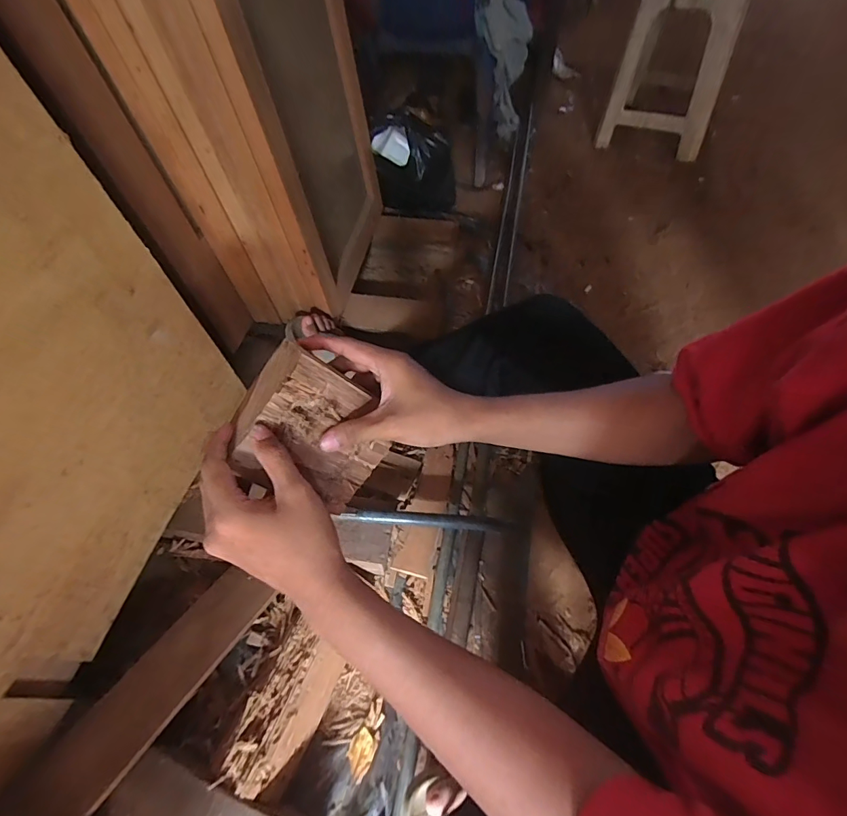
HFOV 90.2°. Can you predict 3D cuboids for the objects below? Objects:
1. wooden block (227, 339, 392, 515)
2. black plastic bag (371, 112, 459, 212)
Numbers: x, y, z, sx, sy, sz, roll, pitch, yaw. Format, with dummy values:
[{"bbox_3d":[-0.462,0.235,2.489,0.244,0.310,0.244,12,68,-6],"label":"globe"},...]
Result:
[{"bbox_3d":[-0.097,0.021,0.388,0.114,0.130,0.062,-54,37,1],"label":"wooden block"},{"bbox_3d":[-0.019,-0.687,1.218,0.219,0.238,0.126,-1,55,3],"label":"black plastic bag"}]

